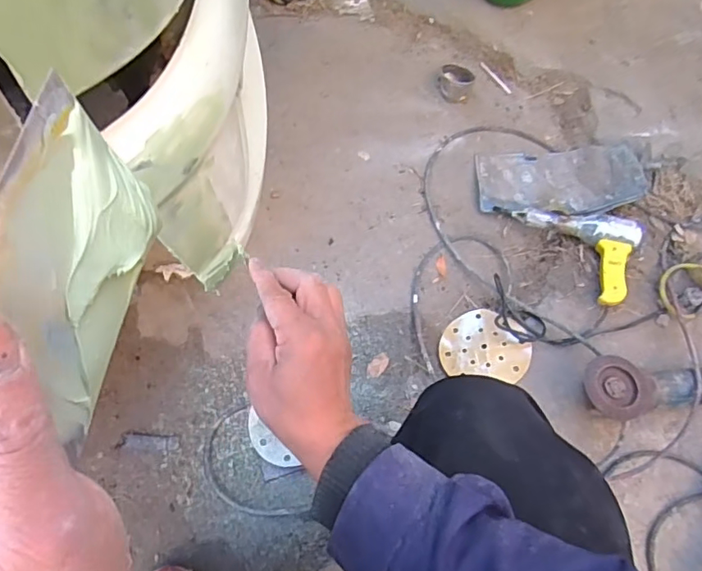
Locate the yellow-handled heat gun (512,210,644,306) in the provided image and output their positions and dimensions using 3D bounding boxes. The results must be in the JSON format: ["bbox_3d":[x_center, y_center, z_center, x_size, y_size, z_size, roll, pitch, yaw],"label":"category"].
[{"bbox_3d":[0.404,-0.084,0.917,0.125,0.049,0.227,-33,71,-15],"label":"yellow-handled heat gun"}]

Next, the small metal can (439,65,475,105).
[{"bbox_3d":[0.212,-0.414,1.093,0.065,0.033,0.082,13,66,4],"label":"small metal can"}]

